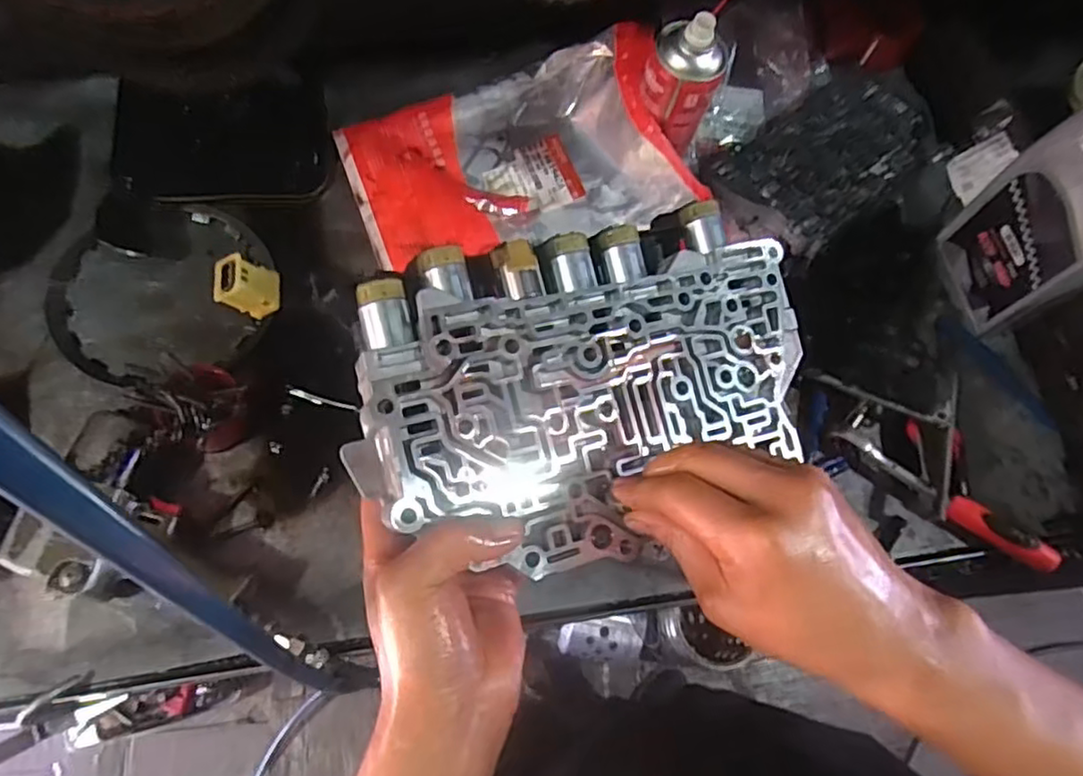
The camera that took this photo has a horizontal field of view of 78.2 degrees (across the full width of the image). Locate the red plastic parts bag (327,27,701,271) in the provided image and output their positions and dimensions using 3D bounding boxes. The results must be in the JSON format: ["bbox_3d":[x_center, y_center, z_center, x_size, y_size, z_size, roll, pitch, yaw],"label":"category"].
[{"bbox_3d":[-0.033,-0.227,0.654,0.317,0.093,0.233,-12,72,-9],"label":"red plastic parts bag"}]

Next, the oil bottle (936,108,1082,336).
[{"bbox_3d":[0.430,-0.141,0.563,0.062,0.203,0.120,-21,74,-11],"label":"oil bottle"}]

